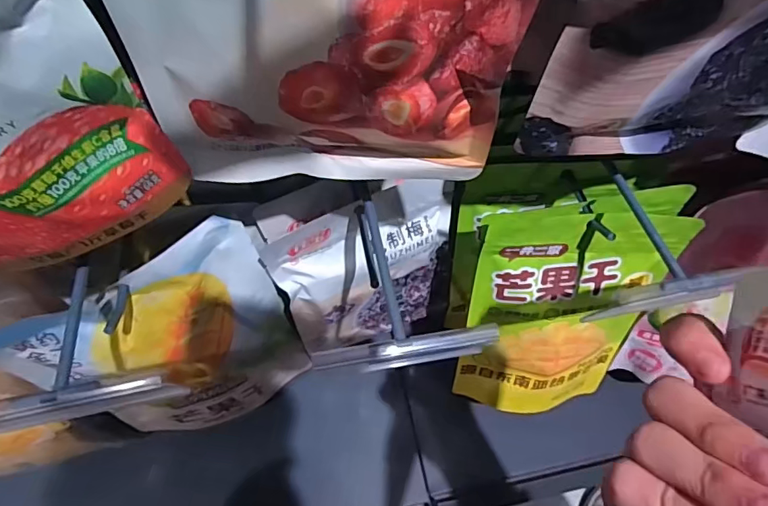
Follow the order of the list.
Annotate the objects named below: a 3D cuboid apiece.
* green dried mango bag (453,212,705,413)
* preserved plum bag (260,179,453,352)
[{"bbox_3d":[0.141,0.061,0.426,0.146,0.226,0.023,4,38,-4],"label":"green dried mango bag"},{"bbox_3d":[-0.014,0.025,0.448,0.149,0.206,0.040,-20,64,-12],"label":"preserved plum bag"}]

